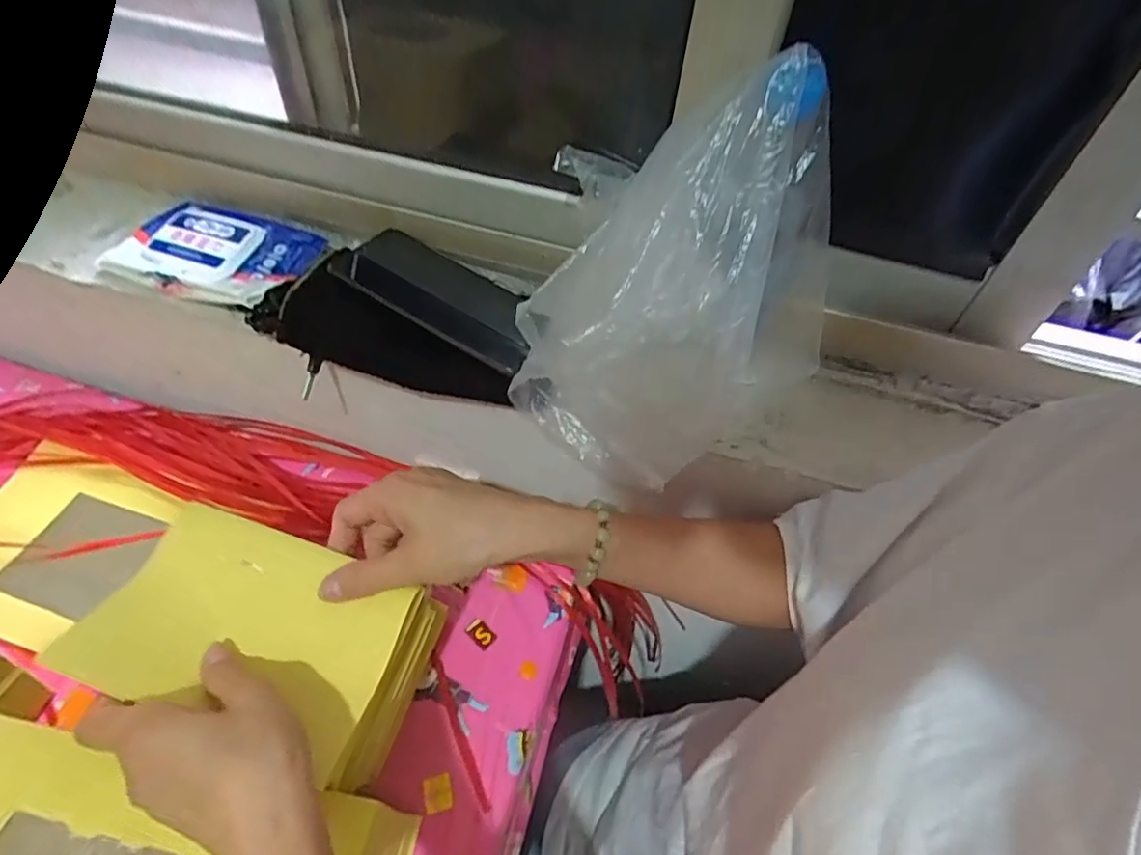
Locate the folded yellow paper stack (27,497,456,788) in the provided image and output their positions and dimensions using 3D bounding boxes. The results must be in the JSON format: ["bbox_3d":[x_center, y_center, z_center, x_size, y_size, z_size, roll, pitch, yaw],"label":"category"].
[{"bbox_3d":[-0.186,0.121,0.358,0.183,0.060,0.102,16,50,8],"label":"folded yellow paper stack"}]

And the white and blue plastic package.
[{"bbox_3d":[-0.297,-0.151,0.498,0.164,0.029,0.092,21,51,12],"label":"white and blue plastic package"}]

